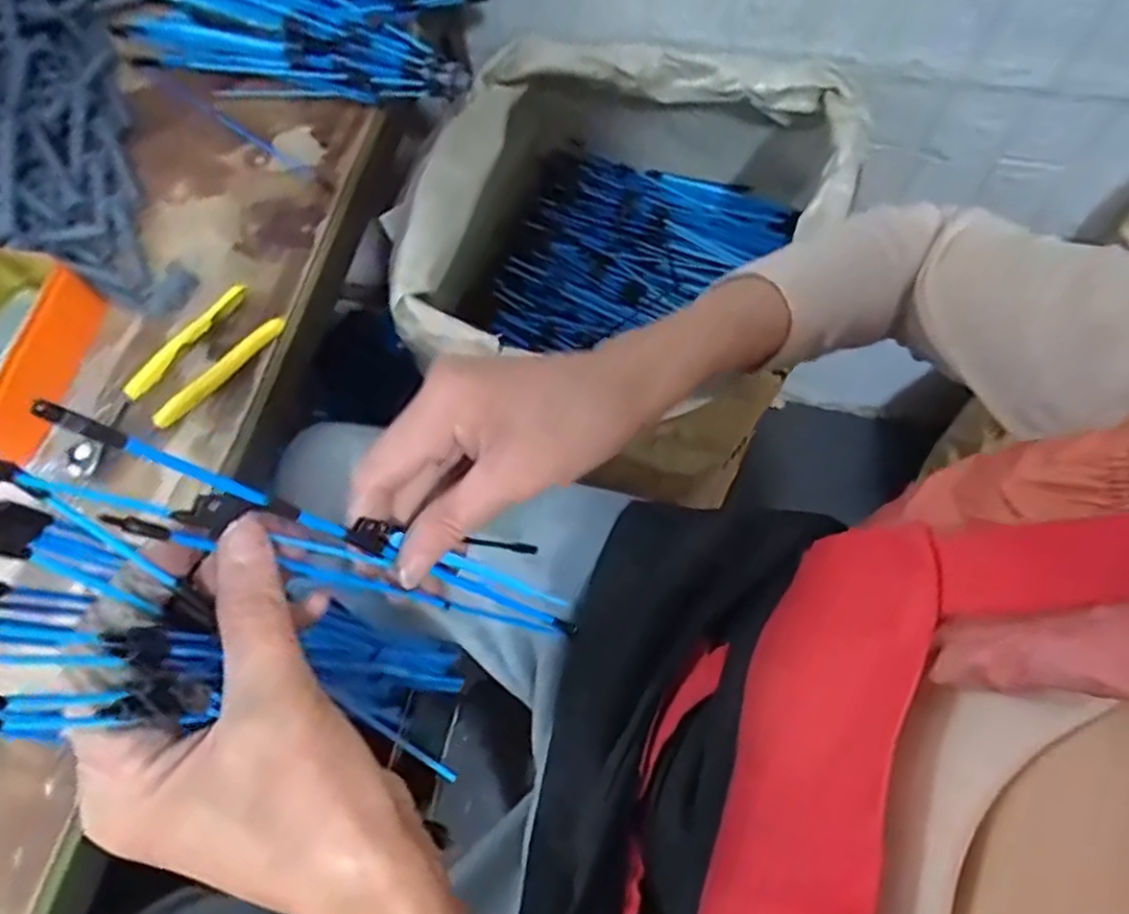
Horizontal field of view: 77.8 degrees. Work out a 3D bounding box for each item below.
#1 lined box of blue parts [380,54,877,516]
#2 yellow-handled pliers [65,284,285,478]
[{"bbox_3d":[0.060,-0.192,0.677,0.367,0.234,0.377,13,69,11],"label":"lined box of blue parts"},{"bbox_3d":[-0.270,-0.051,0.478,0.053,0.013,0.164,36,75,18],"label":"yellow-handled pliers"}]

